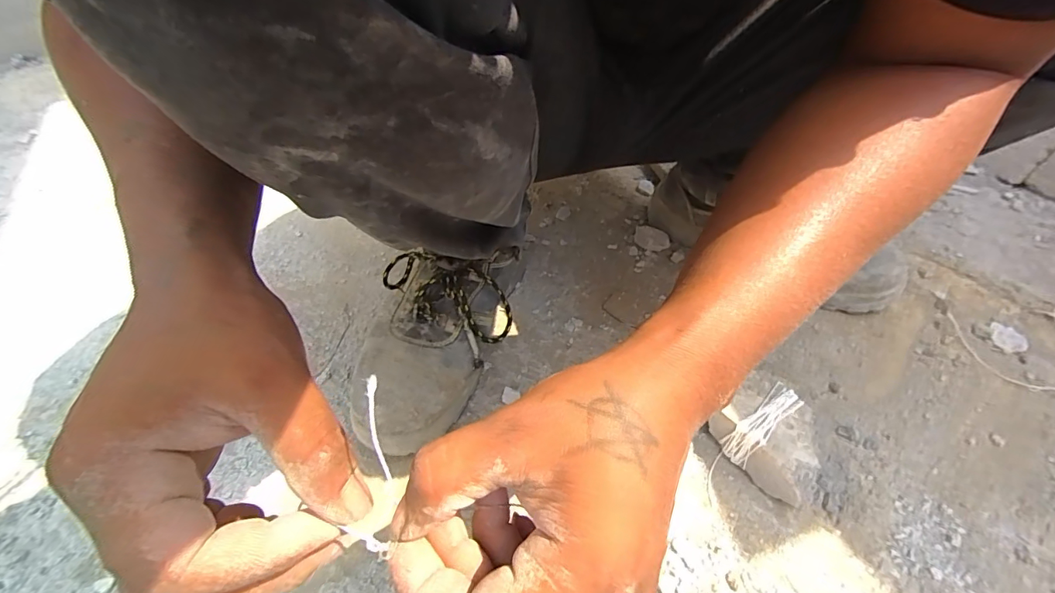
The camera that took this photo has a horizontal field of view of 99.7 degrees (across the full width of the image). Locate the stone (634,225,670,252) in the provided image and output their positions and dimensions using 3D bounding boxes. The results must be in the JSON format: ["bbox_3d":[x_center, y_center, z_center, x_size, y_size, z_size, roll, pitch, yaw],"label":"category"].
[{"bbox_3d":[0.146,-0.068,0.532,0.043,0.022,0.028,22,53,18],"label":"stone"}]

